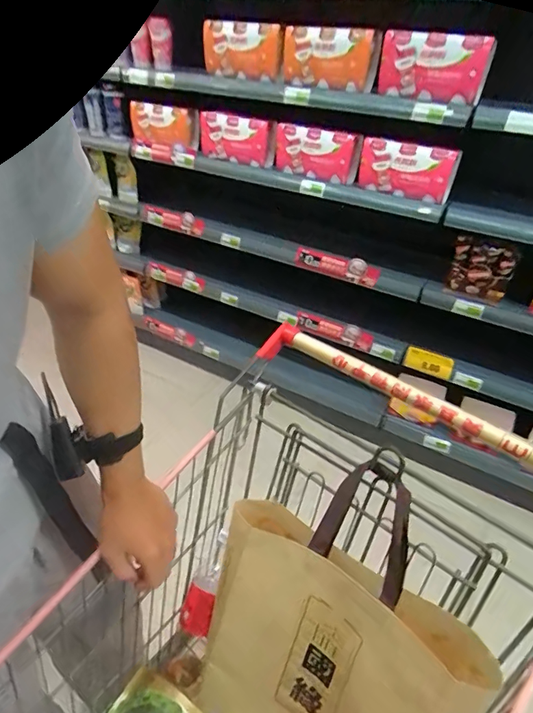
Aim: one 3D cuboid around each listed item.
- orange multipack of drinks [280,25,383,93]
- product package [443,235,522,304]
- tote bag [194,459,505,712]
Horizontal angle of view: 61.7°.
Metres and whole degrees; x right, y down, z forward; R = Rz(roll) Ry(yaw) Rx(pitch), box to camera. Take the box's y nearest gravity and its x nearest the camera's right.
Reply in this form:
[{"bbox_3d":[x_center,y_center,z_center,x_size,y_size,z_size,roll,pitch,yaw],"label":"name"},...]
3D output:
[{"bbox_3d":[0.167,-0.803,1.208,0.280,0.132,0.066,24,41,26],"label":"orange multipack of drinks"},{"bbox_3d":[0.592,-0.235,1.239,0.158,0.167,0.036,20,39,21],"label":"product package"},{"bbox_3d":[0.067,0.360,0.568,0.332,0.439,0.063,34,17,31],"label":"tote bag"}]

